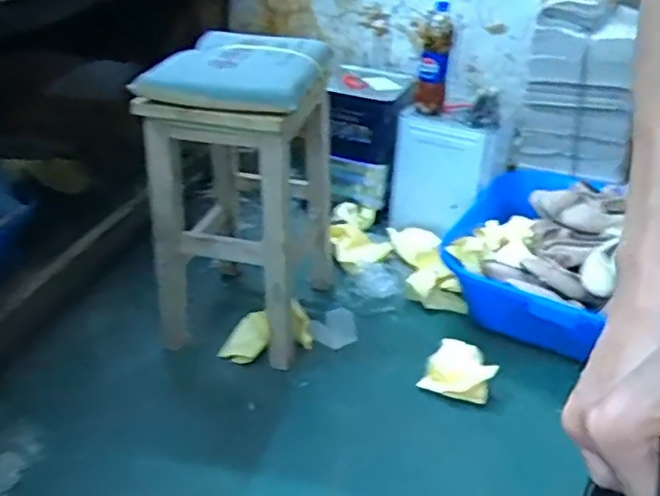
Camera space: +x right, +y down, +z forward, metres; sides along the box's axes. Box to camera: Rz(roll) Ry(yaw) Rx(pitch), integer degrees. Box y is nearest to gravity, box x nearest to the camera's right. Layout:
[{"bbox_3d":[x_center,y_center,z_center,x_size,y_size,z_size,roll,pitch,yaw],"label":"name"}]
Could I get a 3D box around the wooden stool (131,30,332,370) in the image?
[{"bbox_3d":[-0.139,-0.112,1.199,0.261,0.538,0.378,9,32,13],"label":"wooden stool"}]

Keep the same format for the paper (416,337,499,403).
[{"bbox_3d":[0.244,0.228,1.166,0.117,0.059,0.116,19,35,27],"label":"paper"}]

